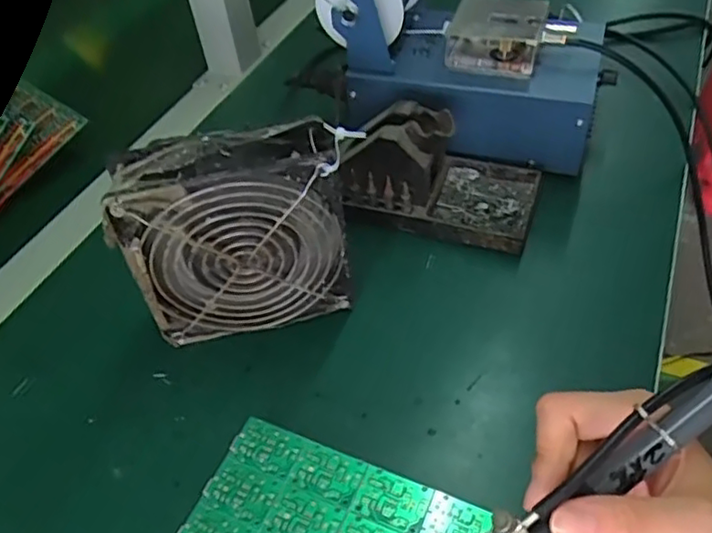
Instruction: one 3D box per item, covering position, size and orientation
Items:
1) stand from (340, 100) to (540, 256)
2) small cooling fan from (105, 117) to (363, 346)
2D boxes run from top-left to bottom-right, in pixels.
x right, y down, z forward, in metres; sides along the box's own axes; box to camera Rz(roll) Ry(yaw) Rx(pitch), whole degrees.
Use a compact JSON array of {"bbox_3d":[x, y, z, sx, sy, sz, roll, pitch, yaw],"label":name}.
[{"bbox_3d":[0.055,-0.068,0.444,0.142,0.072,0.078,11,49,14],"label":"stand"},{"bbox_3d":[-0.063,-0.016,0.371,0.128,0.122,0.047,-12,48,-7],"label":"small cooling fan"}]

